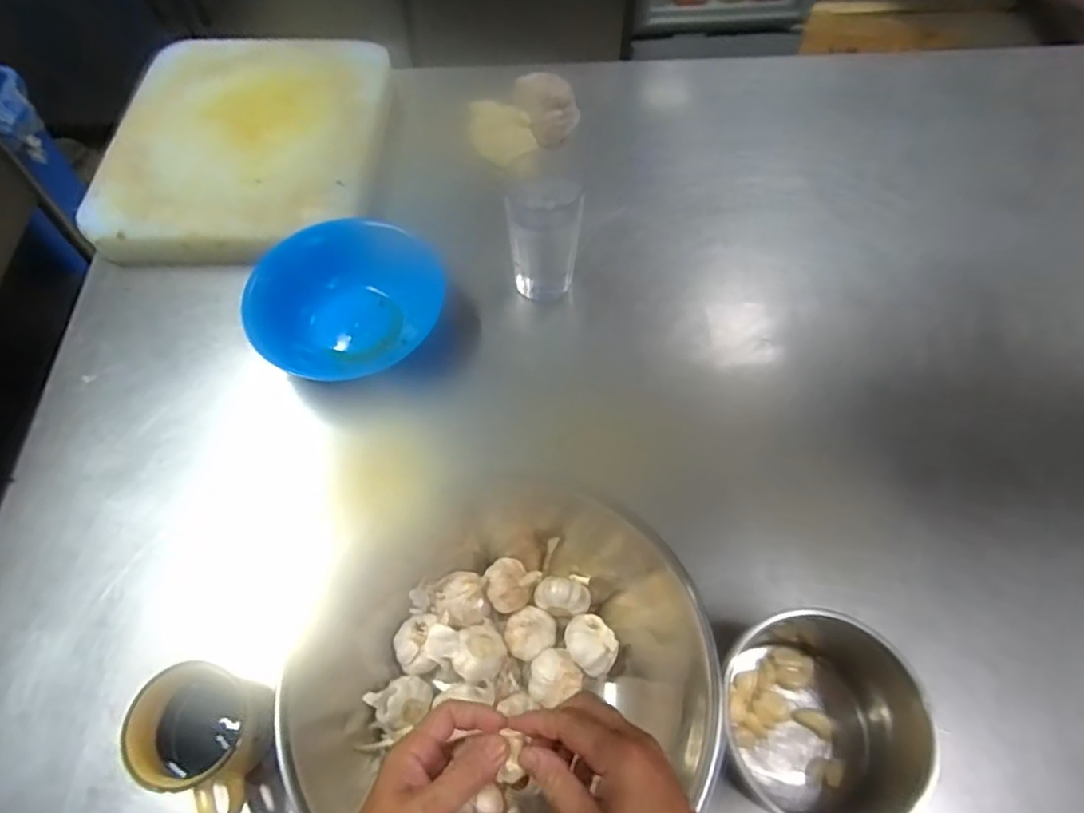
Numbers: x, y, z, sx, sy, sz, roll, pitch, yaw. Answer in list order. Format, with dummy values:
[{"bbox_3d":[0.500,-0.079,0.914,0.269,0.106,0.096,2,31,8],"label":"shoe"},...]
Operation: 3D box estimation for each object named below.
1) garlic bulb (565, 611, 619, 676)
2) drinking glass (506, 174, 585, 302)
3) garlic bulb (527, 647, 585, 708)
[{"bbox_3d":[0.043,0.214,0.574,0.041,0.041,0.050,-24,64,-12],"label":"garlic bulb"},{"bbox_3d":[0.004,-0.182,0.746,0.078,0.156,0.073,0,61,0],"label":"drinking glass"},{"bbox_3d":[0.008,0.233,0.557,0.045,0.034,0.041,0,60,-1],"label":"garlic bulb"}]

